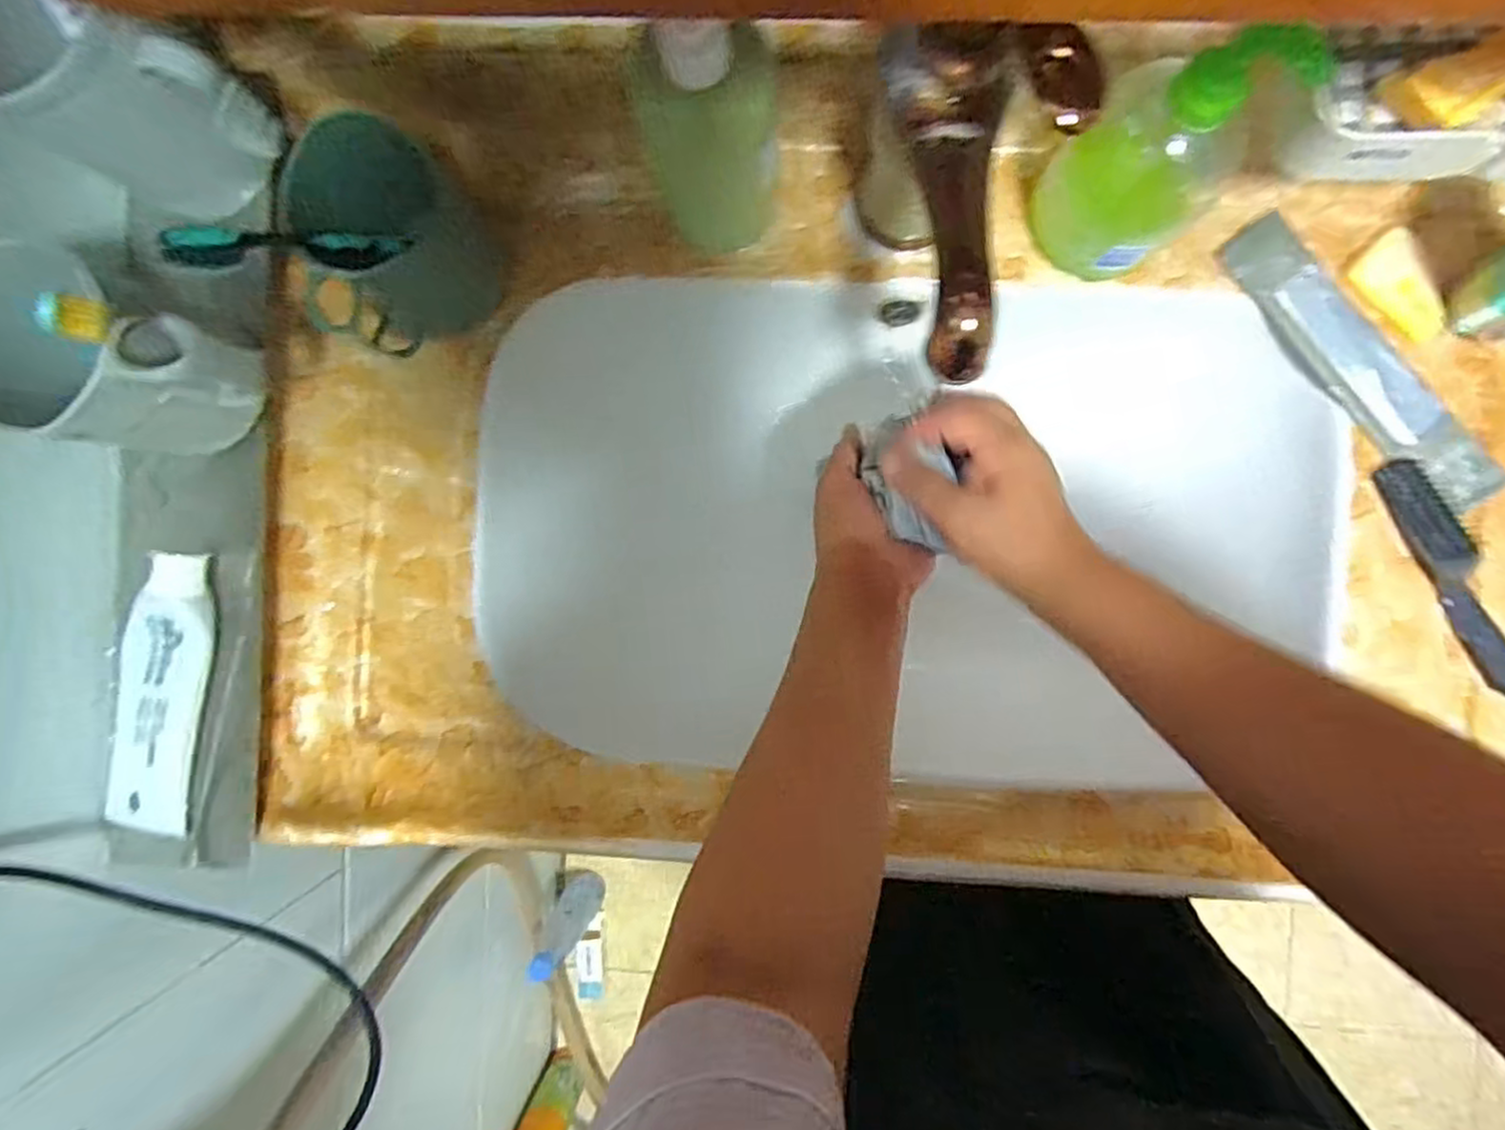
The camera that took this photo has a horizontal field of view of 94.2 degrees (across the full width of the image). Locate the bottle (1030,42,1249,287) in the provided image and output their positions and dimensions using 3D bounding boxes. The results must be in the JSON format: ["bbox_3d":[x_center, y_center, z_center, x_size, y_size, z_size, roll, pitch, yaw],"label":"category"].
[{"bbox_3d":[0.212,-0.216,0.373,0.080,0.151,0.072,45,93,2],"label":"bottle"}]

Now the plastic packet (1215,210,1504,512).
[{"bbox_3d":[0.380,-0.126,0.436,0.047,0.013,0.218,-40,89,3],"label":"plastic packet"}]

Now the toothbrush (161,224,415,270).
[{"bbox_3d":[-0.229,-0.161,0.358,0.025,0.127,0.020,-35,89,38],"label":"toothbrush"}]

